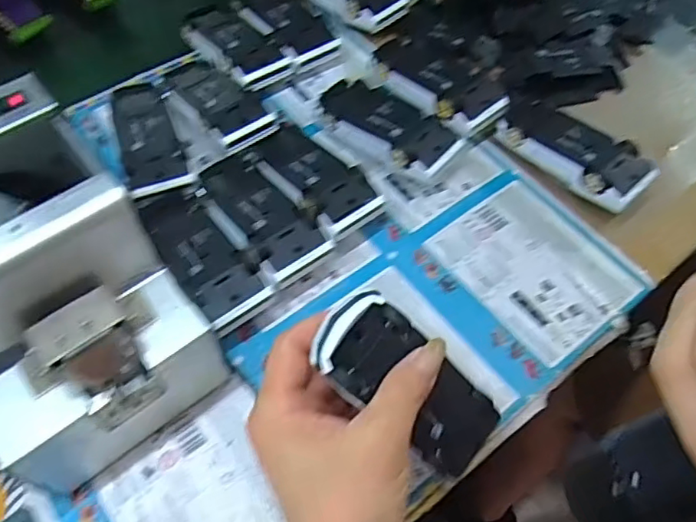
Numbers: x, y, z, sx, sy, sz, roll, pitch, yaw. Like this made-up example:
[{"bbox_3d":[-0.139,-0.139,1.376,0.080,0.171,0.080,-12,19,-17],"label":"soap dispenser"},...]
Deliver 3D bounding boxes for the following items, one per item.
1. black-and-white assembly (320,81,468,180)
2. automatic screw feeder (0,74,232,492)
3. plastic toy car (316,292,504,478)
[{"bbox_3d":[0.032,-0.111,0.489,0.132,0.039,0.064,36,64,19],"label":"black-and-white assembly"},{"bbox_3d":[-0.178,0.019,0.343,0.127,0.145,0.172,-35,65,-20],"label":"automatic screw feeder"},{"bbox_3d":[0.033,0.070,0.323,0.121,0.025,0.050,45,79,-23],"label":"plastic toy car"}]

